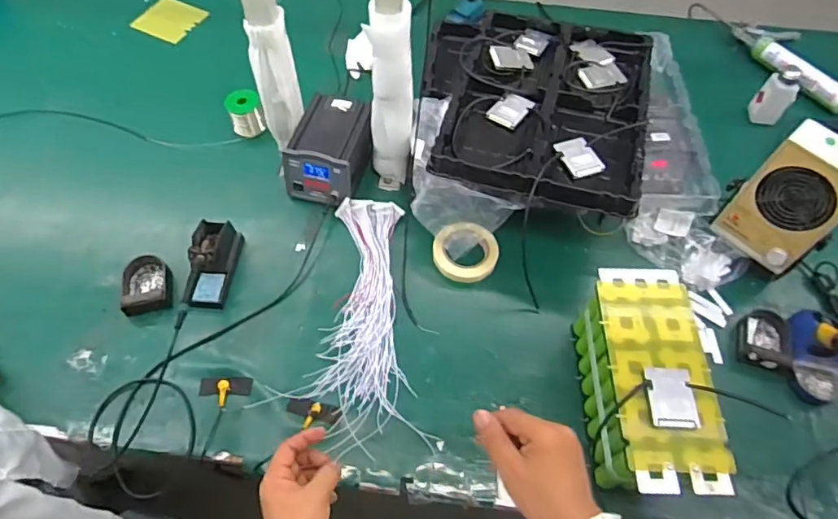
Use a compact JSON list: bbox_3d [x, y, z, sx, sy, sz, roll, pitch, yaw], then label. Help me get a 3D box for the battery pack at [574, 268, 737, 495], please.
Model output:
[{"bbox_3d":[0.333,0.187,0.820,0.149,0.158,0.323,5,60,0],"label":"battery pack"}]

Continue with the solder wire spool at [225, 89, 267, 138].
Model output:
[{"bbox_3d":[-0.356,-0.297,1.128,0.068,0.083,0.068,1,60,-2],"label":"solder wire spool"}]

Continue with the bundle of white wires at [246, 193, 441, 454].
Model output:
[{"bbox_3d":[-0.093,0.080,0.915,0.169,0.021,0.429,2,62,-2],"label":"bundle of white wires"}]

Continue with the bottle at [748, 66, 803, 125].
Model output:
[{"bbox_3d":[0.744,-0.334,1.150,0.070,0.139,0.046,42,67,18],"label":"bottle"}]

